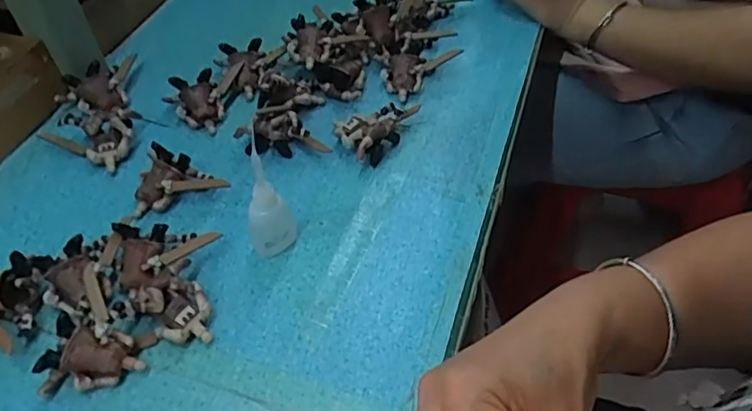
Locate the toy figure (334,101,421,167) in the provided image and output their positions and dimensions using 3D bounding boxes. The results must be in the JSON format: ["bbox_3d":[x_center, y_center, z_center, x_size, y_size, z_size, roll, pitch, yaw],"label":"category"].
[{"bbox_3d":[0.004,-0.064,0.504,0.073,0.030,0.054,-5,51,-5],"label":"toy figure"}]

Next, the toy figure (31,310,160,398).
[{"bbox_3d":[-0.179,0.098,0.373,0.057,0.029,0.044,4,51,2],"label":"toy figure"}]

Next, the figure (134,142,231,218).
[{"bbox_3d":[-0.159,-0.025,0.470,0.072,0.031,0.053,-11,52,-9],"label":"figure"}]

